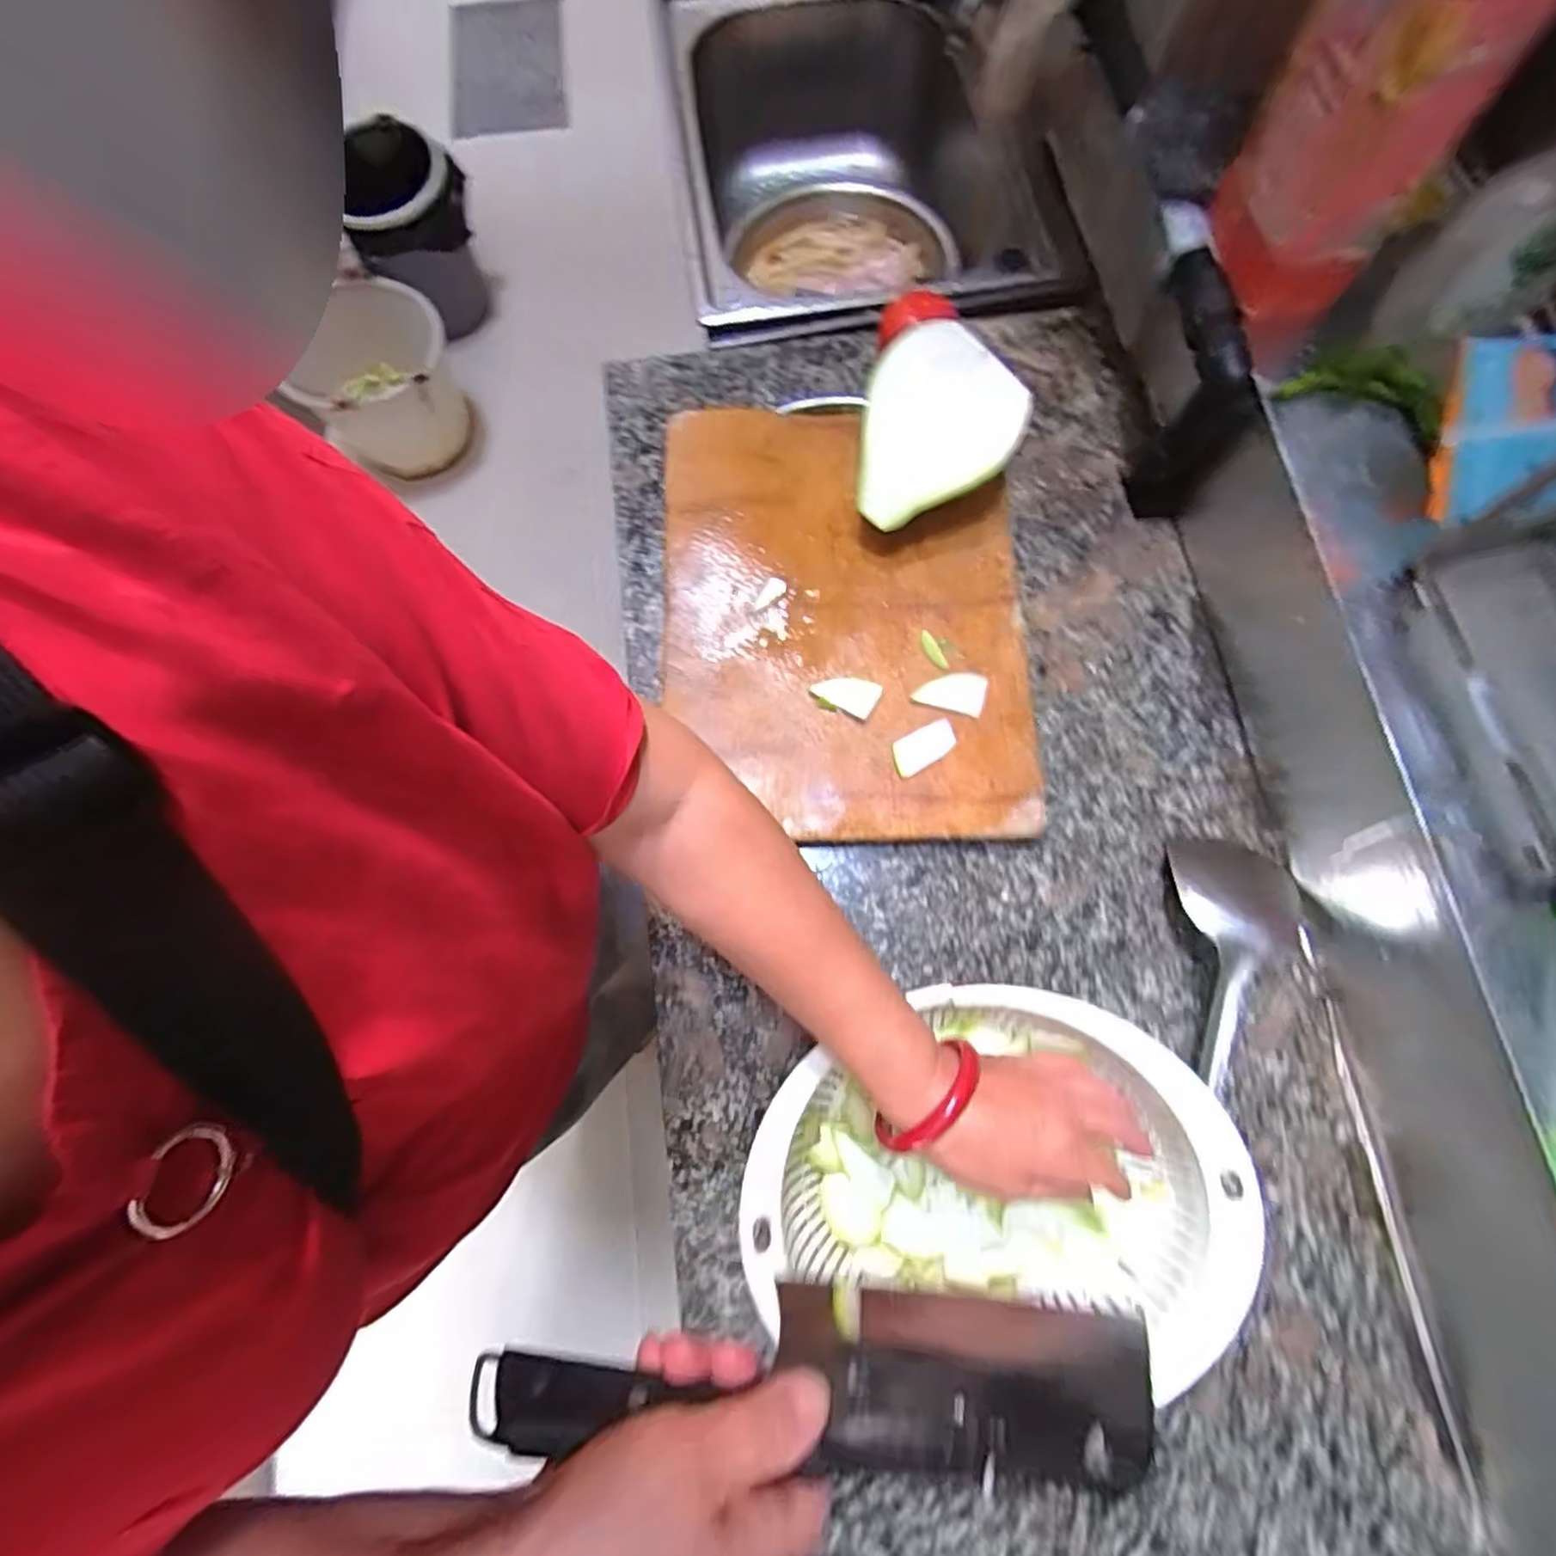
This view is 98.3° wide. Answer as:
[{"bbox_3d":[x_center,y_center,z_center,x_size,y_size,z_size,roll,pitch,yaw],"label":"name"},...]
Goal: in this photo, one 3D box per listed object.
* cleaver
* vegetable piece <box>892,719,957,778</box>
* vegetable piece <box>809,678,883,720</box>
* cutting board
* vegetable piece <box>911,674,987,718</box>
[{"bbox_3d":[0.022,0.256,0.284,0.286,0.083,0.023,4,93,-6],"label":"cleaver"},{"bbox_3d":[0.116,-0.024,0.533,0.054,0.004,0.028,-27,77,-5],"label":"vegetable piece"},{"bbox_3d":[0.056,-0.070,0.546,0.051,0.005,0.030,26,78,8],"label":"vegetable piece"},{"bbox_3d":[0.053,-0.139,0.570,0.292,0.031,0.384,-1,76,1],"label":"cutting board"},{"bbox_3d":[0.139,-0.070,0.542,0.053,0.004,0.033,14,77,5],"label":"vegetable piece"}]

